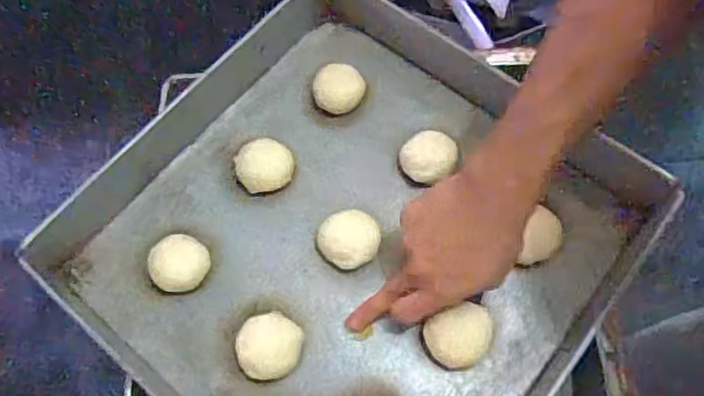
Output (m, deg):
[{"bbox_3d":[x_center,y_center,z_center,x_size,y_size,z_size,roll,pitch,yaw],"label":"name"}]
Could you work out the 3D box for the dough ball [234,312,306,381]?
[{"bbox_3d":[-0.071,0.131,0.529,0.057,0.026,0.052,-1,66,2],"label":"dough ball"}]

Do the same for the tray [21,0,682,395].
[{"bbox_3d":[-0.002,0.015,0.560,0.449,0.068,0.438,37,71,16],"label":"tray"}]

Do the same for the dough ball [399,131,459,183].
[{"bbox_3d":[0.075,-0.036,0.594,0.053,0.034,0.051,-1,66,2],"label":"dough ball"}]

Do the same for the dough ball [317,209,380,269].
[{"bbox_3d":[-0.003,0.041,0.572,0.056,0.032,0.052,-1,66,2],"label":"dough ball"}]

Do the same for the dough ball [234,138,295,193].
[{"bbox_3d":[-0.087,-0.031,0.608,0.057,0.026,0.055,-1,66,2],"label":"dough ball"}]

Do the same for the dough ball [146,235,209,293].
[{"bbox_3d":[-0.160,0.063,0.563,0.054,0.032,0.053,-1,66,2],"label":"dough ball"}]

